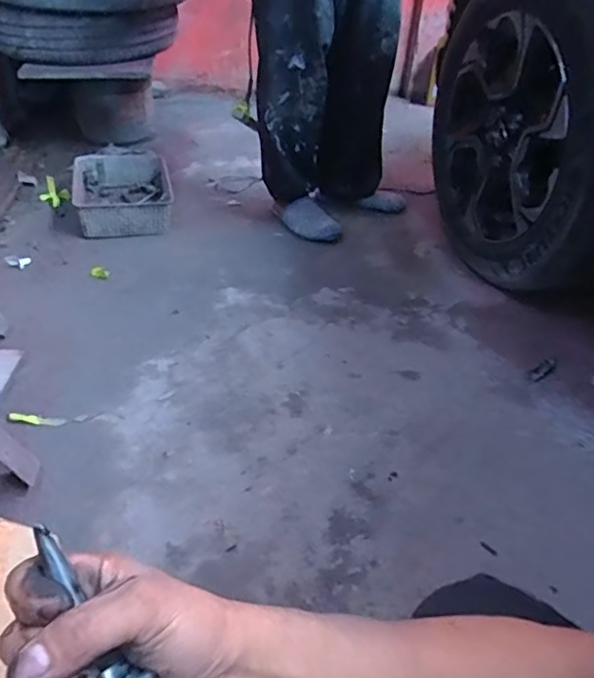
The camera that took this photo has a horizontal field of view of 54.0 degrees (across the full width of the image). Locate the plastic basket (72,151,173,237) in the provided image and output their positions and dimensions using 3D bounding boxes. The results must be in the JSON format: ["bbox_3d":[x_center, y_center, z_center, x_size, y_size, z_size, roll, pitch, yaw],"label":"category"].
[{"bbox_3d":[-0.512,-0.431,1.716,0.277,0.096,0.370,-8,39,-15],"label":"plastic basket"}]

